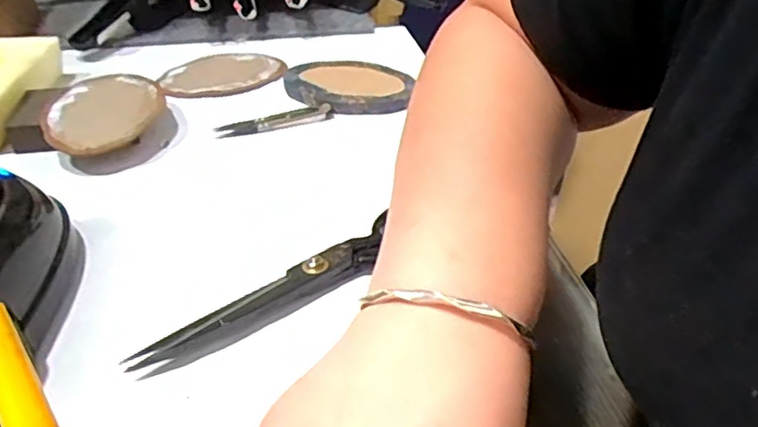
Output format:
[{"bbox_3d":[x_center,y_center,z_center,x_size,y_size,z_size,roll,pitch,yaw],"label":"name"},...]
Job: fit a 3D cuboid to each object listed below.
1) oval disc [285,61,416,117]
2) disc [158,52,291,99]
[{"bbox_3d":[-0.031,-0.124,0.597,0.119,0.019,0.090,18,39,22],"label":"oval disc"},{"bbox_3d":[-0.160,-0.145,0.633,0.099,0.007,0.119,19,39,23],"label":"disc"}]

